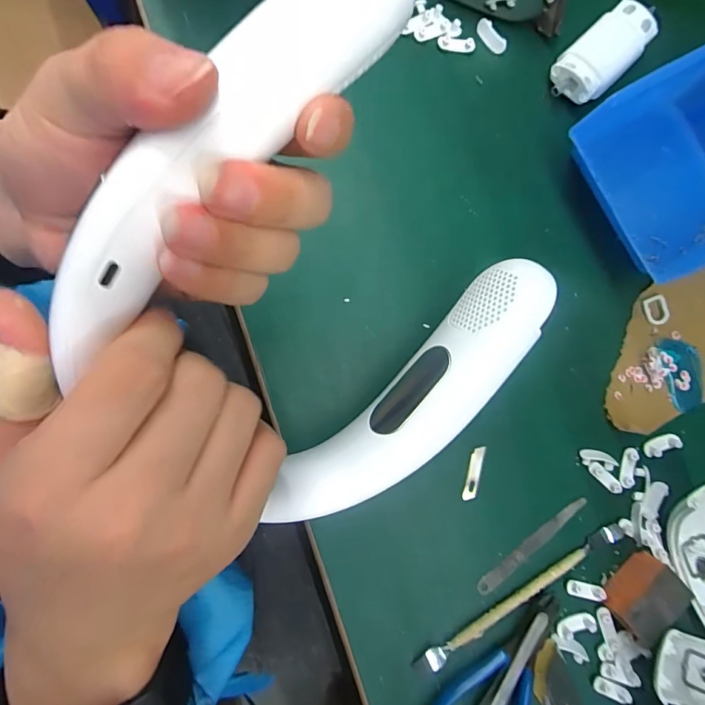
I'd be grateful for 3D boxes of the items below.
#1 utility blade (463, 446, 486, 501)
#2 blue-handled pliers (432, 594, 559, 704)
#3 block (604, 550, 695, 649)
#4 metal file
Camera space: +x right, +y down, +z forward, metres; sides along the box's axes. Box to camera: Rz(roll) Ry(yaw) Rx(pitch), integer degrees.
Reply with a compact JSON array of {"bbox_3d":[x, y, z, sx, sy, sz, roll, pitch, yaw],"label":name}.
[{"bbox_3d":[0.083,0.083,0.297,0.009,0.004,0.036,14,83,7],"label":"utility blade"},{"bbox_3d":[0.095,0.207,0.272,0.055,0.010,0.116,37,83,-1],"label":"blue-handled pliers"},{"bbox_3d":[0.192,0.160,0.283,0.045,0.022,0.032,-38,89,-7],"label":"block"},{"bbox_3d":[0.122,0.130,0.294,0.094,0.004,0.009,-37,89,-7],"label":"metal file"}]

